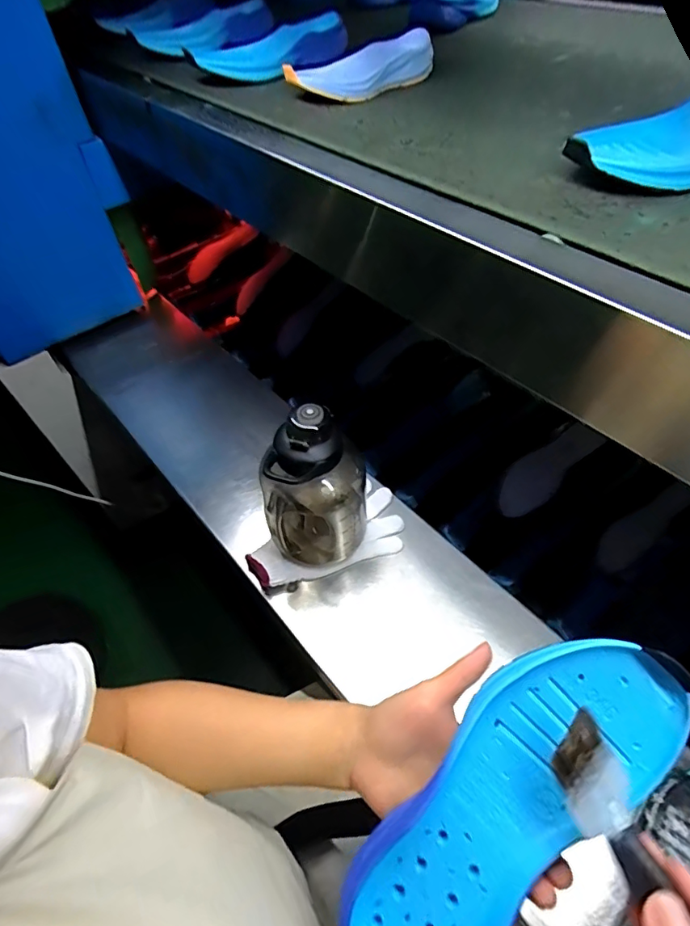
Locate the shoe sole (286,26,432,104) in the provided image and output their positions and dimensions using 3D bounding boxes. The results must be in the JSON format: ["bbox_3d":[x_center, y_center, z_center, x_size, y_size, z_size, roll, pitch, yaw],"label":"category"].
[{"bbox_3d":[0.023,-0.492,0.609,0.195,0.039,0.059,-25,56,-14],"label":"shoe sole"}]

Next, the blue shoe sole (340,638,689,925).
[{"bbox_3d":[0.090,0.191,0.275,0.223,0.026,0.086,-46,62,-4],"label":"blue shoe sole"}]

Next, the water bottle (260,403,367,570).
[{"bbox_3d":[-0.035,0.045,0.596,0.114,0.228,0.094,4,54,7],"label":"water bottle"}]

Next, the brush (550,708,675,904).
[{"bbox_3d":[0.148,0.206,0.215,0.030,0.018,0.173,-18,51,-10],"label":"brush"}]

